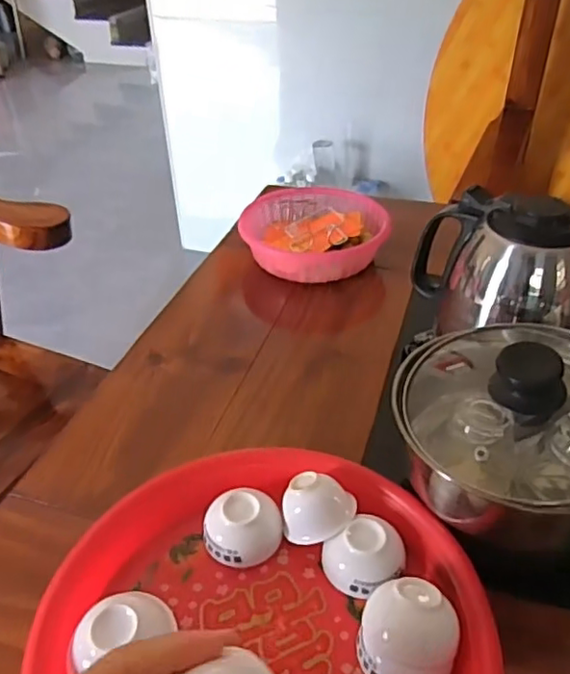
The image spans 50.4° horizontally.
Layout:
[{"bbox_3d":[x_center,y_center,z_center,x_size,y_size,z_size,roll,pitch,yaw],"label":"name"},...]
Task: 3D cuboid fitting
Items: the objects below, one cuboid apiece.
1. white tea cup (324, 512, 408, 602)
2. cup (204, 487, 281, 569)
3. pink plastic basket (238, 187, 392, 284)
[{"bbox_3d":[0.052,0.141,0.389,0.045,0.026,0.043,-2,37,1],"label":"white tea cup"},{"bbox_3d":[-0.029,0.129,0.409,0.047,0.027,0.046,-32,46,-33],"label":"cup"},{"bbox_3d":[0.031,-0.121,0.716,0.164,0.052,0.163,-2,37,1],"label":"pink plastic basket"}]

